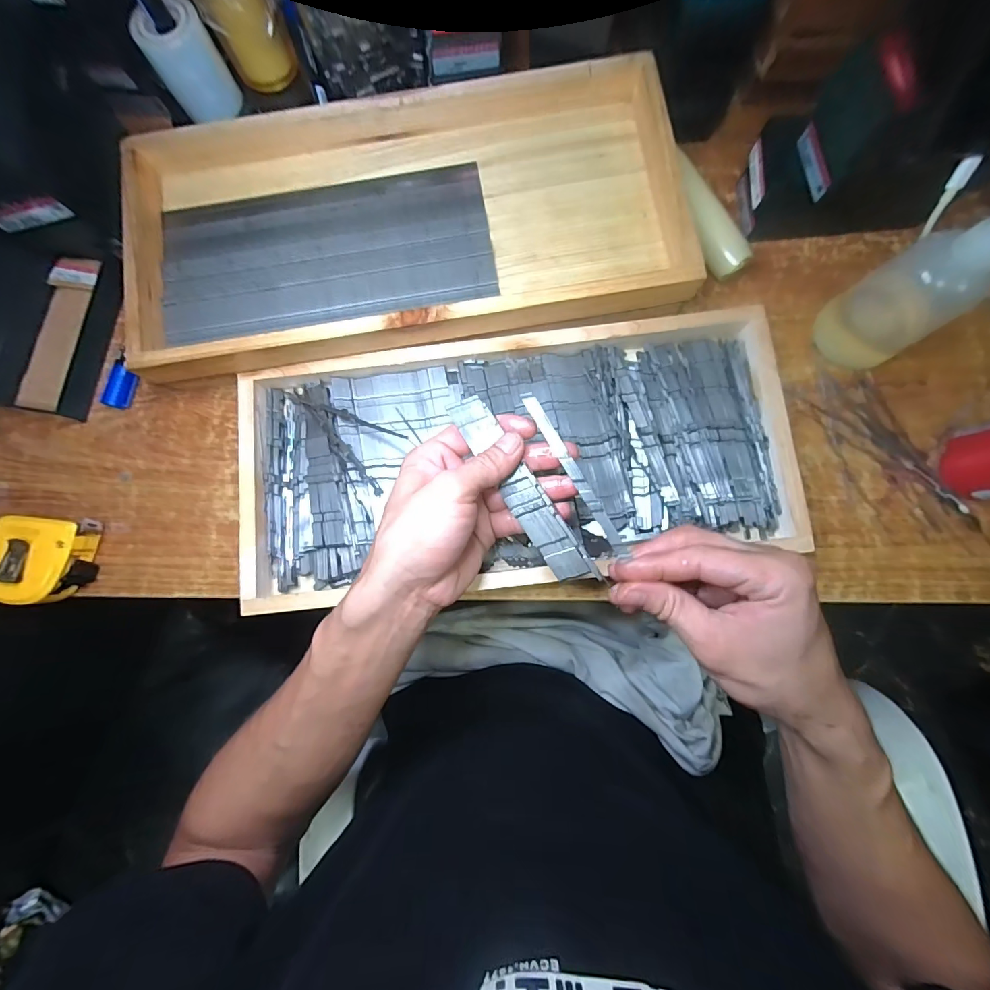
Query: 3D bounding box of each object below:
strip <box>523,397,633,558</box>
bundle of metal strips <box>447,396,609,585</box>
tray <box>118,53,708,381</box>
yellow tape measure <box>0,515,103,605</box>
[{"bbox_3d":[0.050,-0.014,0.274,0.008,0.005,0.114,-29,82,-4],"label":"strip"},{"bbox_3d":[0.018,-0.003,0.287,0.024,0.012,0.147,-33,81,-4],"label":"bundle of metal strips"},{"bbox_3d":[-0.072,-0.217,0.342,0.420,0.049,0.206,-10,84,-2],"label":"tray"},{"bbox_3d":[-0.356,0.050,0.338,0.065,0.030,0.064,2,82,2],"label":"yellow tape measure"}]

